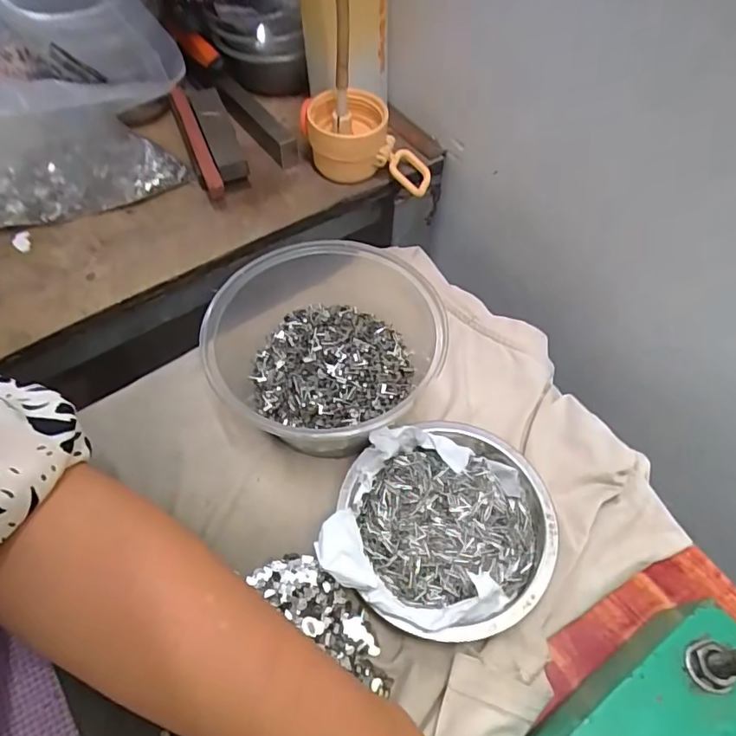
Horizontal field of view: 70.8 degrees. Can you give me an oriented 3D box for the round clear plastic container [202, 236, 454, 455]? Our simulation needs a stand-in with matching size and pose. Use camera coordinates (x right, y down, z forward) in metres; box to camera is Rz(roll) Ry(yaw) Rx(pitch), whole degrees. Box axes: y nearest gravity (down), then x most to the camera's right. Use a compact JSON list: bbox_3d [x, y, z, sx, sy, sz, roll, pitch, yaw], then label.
[{"bbox_3d":[-0.024,-0.021,0.337,0.158,0.062,0.140,28,67,10],"label":"round clear plastic container"}]

